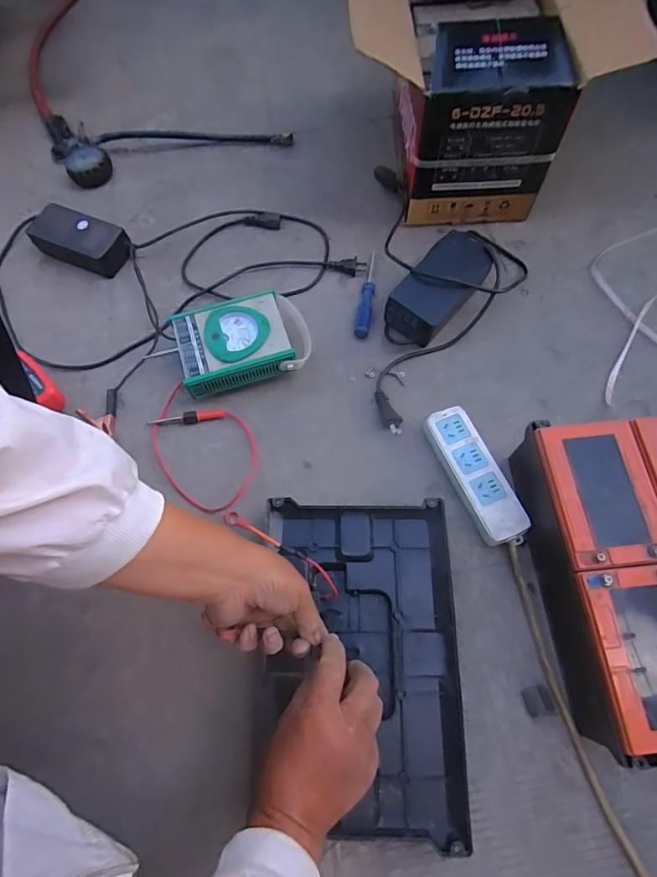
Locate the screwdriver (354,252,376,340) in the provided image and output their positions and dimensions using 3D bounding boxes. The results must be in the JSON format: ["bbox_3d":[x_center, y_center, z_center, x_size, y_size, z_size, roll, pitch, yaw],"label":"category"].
[{"bbox_3d":[0.057,-0.213,0.695,0.021,0.015,0.148,7,68,6],"label":"screwdriver"}]

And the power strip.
[{"bbox_3d":[0.175,0.045,0.575,0.056,0.030,0.173,-23,68,-7],"label":"power strip"}]

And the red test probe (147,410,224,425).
[{"bbox_3d":[-0.191,-0.027,0.630,0.101,0.008,0.016,-4,67,1],"label":"red test probe"}]

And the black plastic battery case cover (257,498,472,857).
[{"bbox_3d":[0.032,0.229,0.509,0.205,0.031,0.314,-1,67,2],"label":"black plastic battery case cover"}]

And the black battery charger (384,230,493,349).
[{"bbox_3d":[0.159,-0.212,0.669,0.097,0.057,0.173,35,73,16],"label":"black battery charger"}]

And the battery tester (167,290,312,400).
[{"bbox_3d":[-0.113,-0.130,0.640,0.171,0.069,0.117,-15,67,-4],"label":"battery tester"}]

